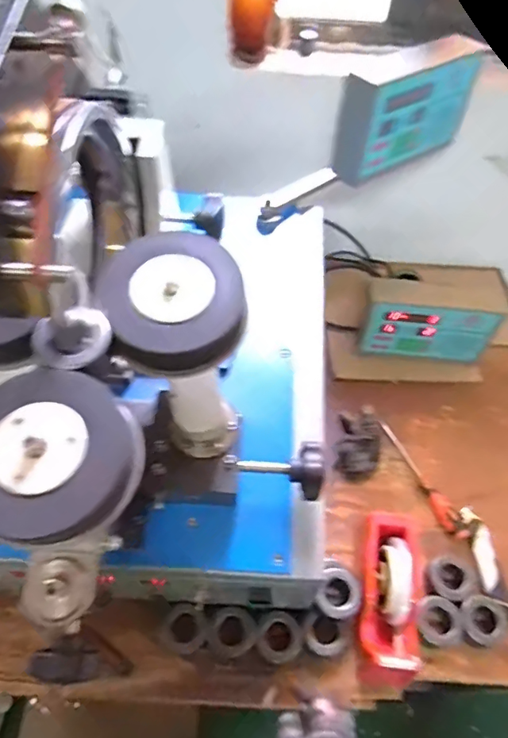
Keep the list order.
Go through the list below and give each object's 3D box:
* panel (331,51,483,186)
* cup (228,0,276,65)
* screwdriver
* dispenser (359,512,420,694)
[{"bbox_3d":[0.230,-0.384,0.744,0.241,0.147,0.065,-31,63,-20],"label":"panel"},{"bbox_3d":[0.002,-0.542,0.757,0.079,0.119,0.067,-2,57,-3],"label":"cup"},{"bbox_3d":[0.269,0.176,0.803,0.028,0.033,0.212,-21,59,-15],"label":"screwdriver"},{"bbox_3d":[0.185,0.299,0.662,0.080,0.101,0.214,9,57,4],"label":"dispenser"}]

